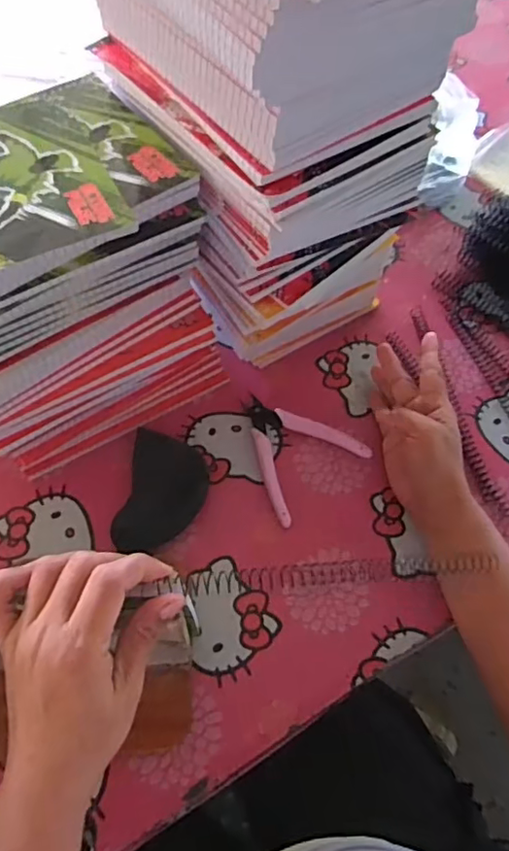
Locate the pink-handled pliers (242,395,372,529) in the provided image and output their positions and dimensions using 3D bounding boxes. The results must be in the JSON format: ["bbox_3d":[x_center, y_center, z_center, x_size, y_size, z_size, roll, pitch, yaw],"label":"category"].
[{"bbox_3d":[0.027,0.019,0.517,0.099,0.012,0.107,-38,68,-21],"label":"pink-handled pliers"}]

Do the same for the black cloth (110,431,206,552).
[{"bbox_3d":[-0.074,0.057,0.478,0.063,0.034,0.089,11,60,4],"label":"black cloth"}]

